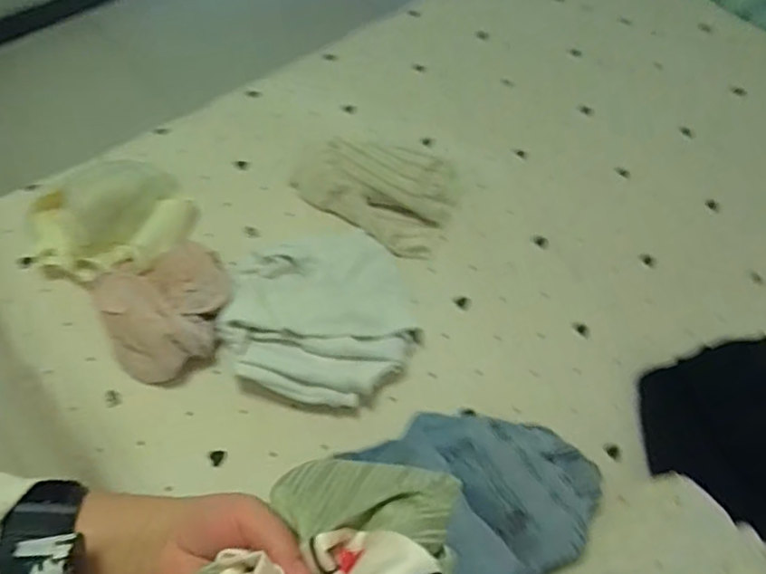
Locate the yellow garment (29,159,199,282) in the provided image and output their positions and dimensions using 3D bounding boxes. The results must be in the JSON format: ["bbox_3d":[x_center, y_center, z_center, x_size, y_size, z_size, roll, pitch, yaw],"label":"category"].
[{"bbox_3d":[-0.413,-0.103,0.946,0.235,0.099,0.179,-29,65,-20],"label":"yellow garment"}]

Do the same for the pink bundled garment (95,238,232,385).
[{"bbox_3d":[-0.302,0.021,0.871,0.175,0.091,0.196,-22,63,-17],"label":"pink bundled garment"}]

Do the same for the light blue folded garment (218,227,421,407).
[{"bbox_3d":[-0.090,0.038,0.888,0.267,0.077,0.266,2,59,-3],"label":"light blue folded garment"}]

